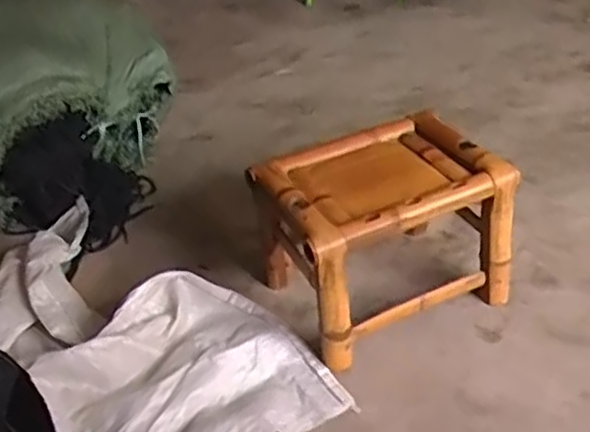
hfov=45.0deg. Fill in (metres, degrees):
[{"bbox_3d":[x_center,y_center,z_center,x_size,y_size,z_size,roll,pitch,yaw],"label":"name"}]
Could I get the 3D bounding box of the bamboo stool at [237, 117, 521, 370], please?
[{"bbox_3d":[0.140,0.024,1.227,0.354,0.255,0.297,-19,36,-19],"label":"bamboo stool"}]

